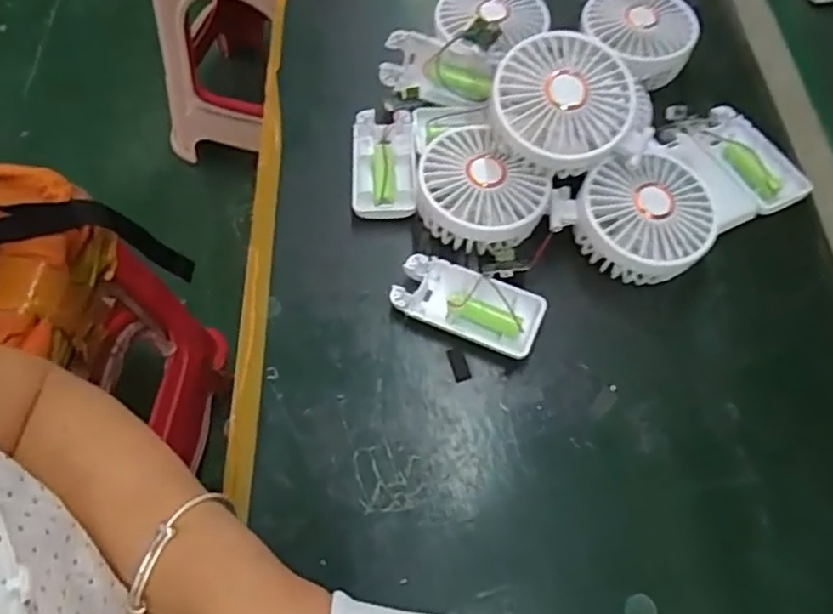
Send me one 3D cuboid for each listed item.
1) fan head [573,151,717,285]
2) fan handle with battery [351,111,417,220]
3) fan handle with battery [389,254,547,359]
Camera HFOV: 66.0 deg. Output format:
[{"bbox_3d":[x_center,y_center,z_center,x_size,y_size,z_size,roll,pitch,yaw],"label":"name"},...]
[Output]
[{"bbox_3d":[0.152,-0.056,0.429,0.086,0.052,0.078,-12,62,-6],"label":"fan head"},{"bbox_3d":[-0.024,-0.105,0.476,0.046,0.018,0.091,-1,61,-1],"label":"fan handle with battery"},{"bbox_3d":[0.034,-0.002,0.418,0.096,0.018,0.045,20,63,10],"label":"fan handle with battery"}]

